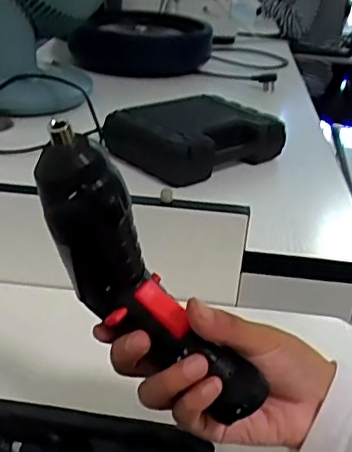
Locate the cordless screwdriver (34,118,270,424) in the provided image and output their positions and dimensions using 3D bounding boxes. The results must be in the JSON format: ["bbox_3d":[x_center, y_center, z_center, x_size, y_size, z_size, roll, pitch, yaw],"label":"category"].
[{"bbox_3d":[-0.026,0.028,0.305,0.064,0.164,0.045,-27,20,21],"label":"cordless screwdriver"}]

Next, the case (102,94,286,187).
[{"bbox_3d":[0.026,-0.122,0.830,0.213,0.072,0.158,-18,36,-37],"label":"case"}]

